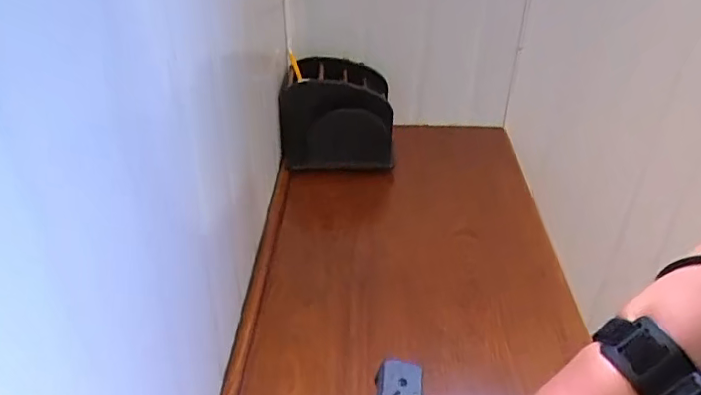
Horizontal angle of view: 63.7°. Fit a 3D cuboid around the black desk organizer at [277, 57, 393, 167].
[{"bbox_3d":[-0.024,-0.137,0.913,0.172,0.145,0.189,-2,33,-4],"label":"black desk organizer"}]

